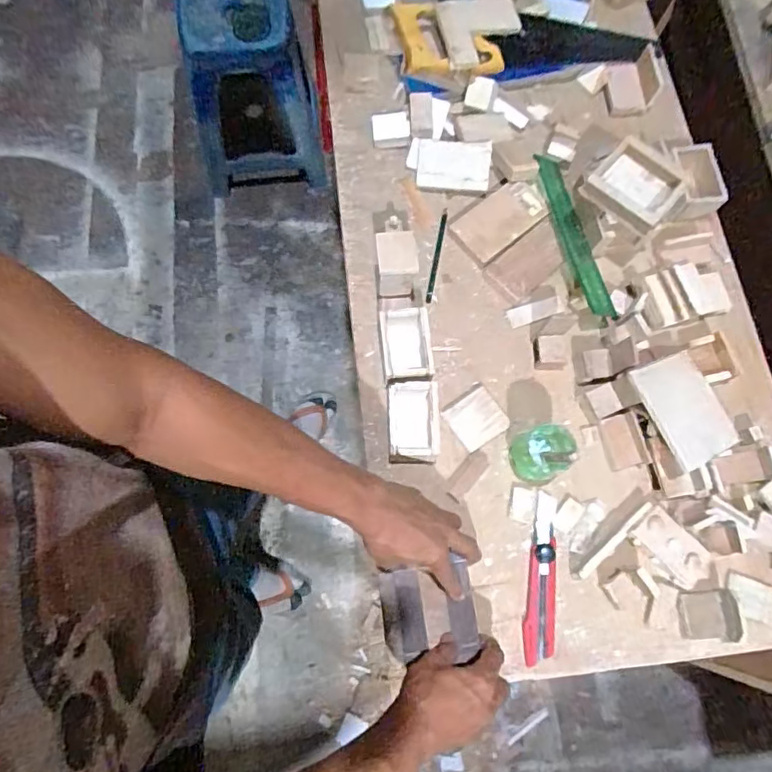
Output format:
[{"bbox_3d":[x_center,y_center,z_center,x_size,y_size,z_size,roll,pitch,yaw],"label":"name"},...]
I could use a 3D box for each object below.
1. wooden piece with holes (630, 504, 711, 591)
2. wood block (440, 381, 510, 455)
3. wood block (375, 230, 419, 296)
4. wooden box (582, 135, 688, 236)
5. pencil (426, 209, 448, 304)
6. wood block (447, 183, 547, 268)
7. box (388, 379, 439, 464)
[{"bbox_3d":[0.332,0.187,0.610,0.054,0.014,0.087,-42,79,-13],"label":"wooden piece with holes"},{"bbox_3d":[0.112,0.040,0.652,0.068,0.016,0.065,-36,78,-12],"label":"wood block"},{"bbox_3d":[0.013,-0.151,0.665,0.054,0.083,0.056,-3,73,-3],"label":"wood block"},{"bbox_3d":[0.313,-0.254,0.657,0.103,0.028,0.100,34,75,7],"label":"wooden box"},{"bbox_3d":[0.069,-0.179,0.711,0.008,0.006,0.137,11,73,1],"label":"pencil"},{"bbox_3d":[0.154,-0.229,0.715,0.127,0.013,0.077,-38,79,-13],"label":"wood block"},{"bbox_3d":[0.031,0.044,0.627,0.059,0.050,0.091,-1,73,-3],"label":"box"}]

